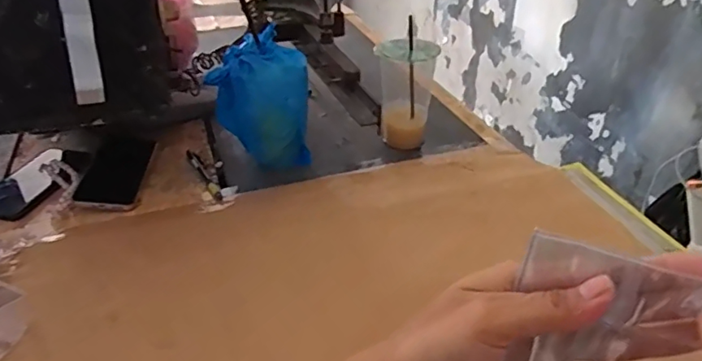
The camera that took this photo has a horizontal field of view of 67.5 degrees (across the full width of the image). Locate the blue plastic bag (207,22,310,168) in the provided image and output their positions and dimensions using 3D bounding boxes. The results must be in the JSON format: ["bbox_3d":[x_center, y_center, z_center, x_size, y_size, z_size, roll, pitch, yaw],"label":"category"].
[{"bbox_3d":[-0.122,-0.101,0.732,0.129,0.178,0.084,9,34,12],"label":"blue plastic bag"}]

